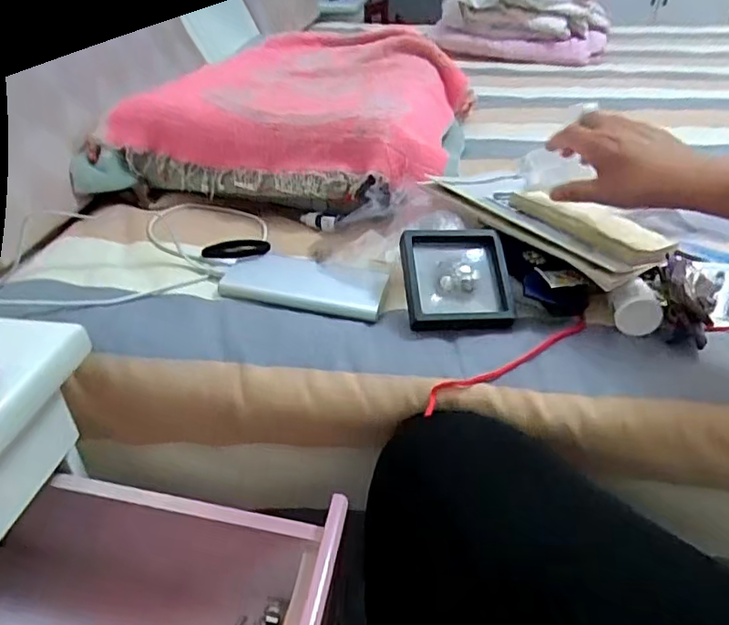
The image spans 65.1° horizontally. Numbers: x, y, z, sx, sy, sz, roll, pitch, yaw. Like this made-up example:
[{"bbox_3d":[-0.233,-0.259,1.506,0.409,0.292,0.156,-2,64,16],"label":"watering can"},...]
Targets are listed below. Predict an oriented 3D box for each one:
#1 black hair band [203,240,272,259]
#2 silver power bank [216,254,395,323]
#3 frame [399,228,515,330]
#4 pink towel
[{"bbox_3d":[-0.129,-0.064,0.571,0.064,0.004,0.039,-1,34,0],"label":"black hair band"},{"bbox_3d":[-0.055,-0.028,0.530,0.146,0.015,0.071,8,35,13],"label":"silver power bank"},{"bbox_3d":[0.083,-0.028,0.499,0.096,0.022,0.095,0,64,-7],"label":"frame"},{"bbox_3d":[-0.057,-0.294,0.809,0.358,0.107,0.483,6,35,10],"label":"pink towel"}]

